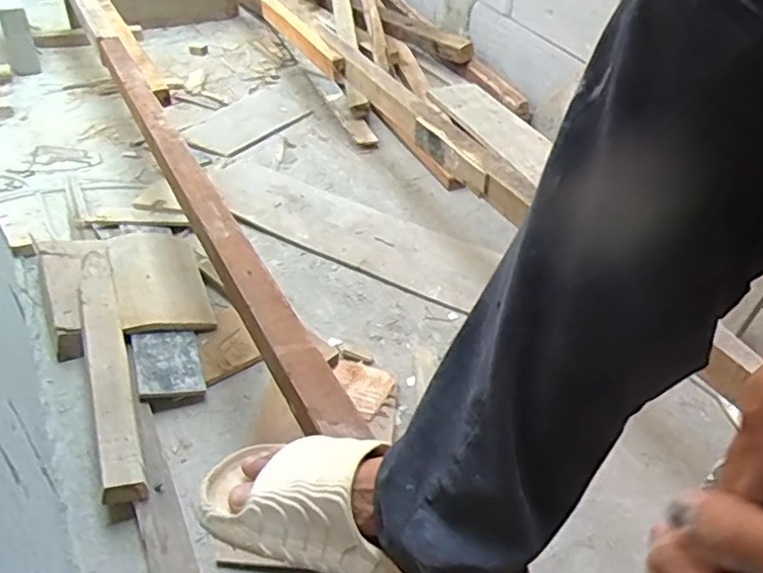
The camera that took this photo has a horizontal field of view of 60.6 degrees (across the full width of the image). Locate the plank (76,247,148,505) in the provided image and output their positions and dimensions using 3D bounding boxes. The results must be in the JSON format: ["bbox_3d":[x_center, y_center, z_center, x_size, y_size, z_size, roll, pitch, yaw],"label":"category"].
[{"bbox_3d":[-0.436,0.092,1.025,0.064,0.040,0.567,-12,40,-18],"label":"plank"}]

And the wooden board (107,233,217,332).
[{"bbox_3d":[-0.424,-0.019,1.234,0.161,0.030,0.320,4,35,-31],"label":"wooden board"}]

